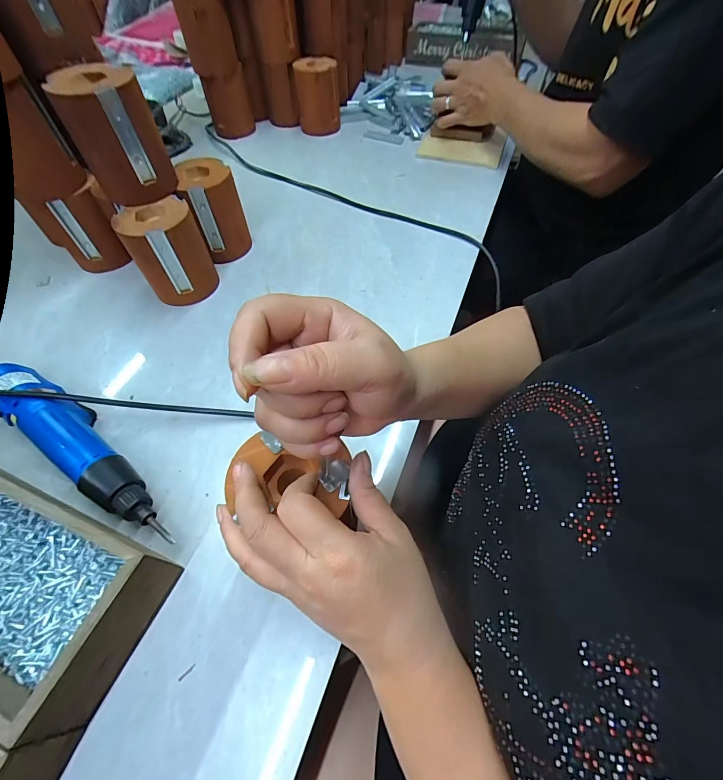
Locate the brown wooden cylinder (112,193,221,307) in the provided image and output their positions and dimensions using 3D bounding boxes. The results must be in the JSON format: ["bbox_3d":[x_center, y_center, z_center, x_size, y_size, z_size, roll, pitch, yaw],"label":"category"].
[{"bbox_3d":[-0.225,-0.162,0.432,0.078,0.100,0.071,-15,58,-8],"label":"brown wooden cylinder"}]

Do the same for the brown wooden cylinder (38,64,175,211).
[{"bbox_3d":[-0.250,-0.259,0.378,0.077,0.106,0.070,-27,61,-17],"label":"brown wooden cylinder"}]

